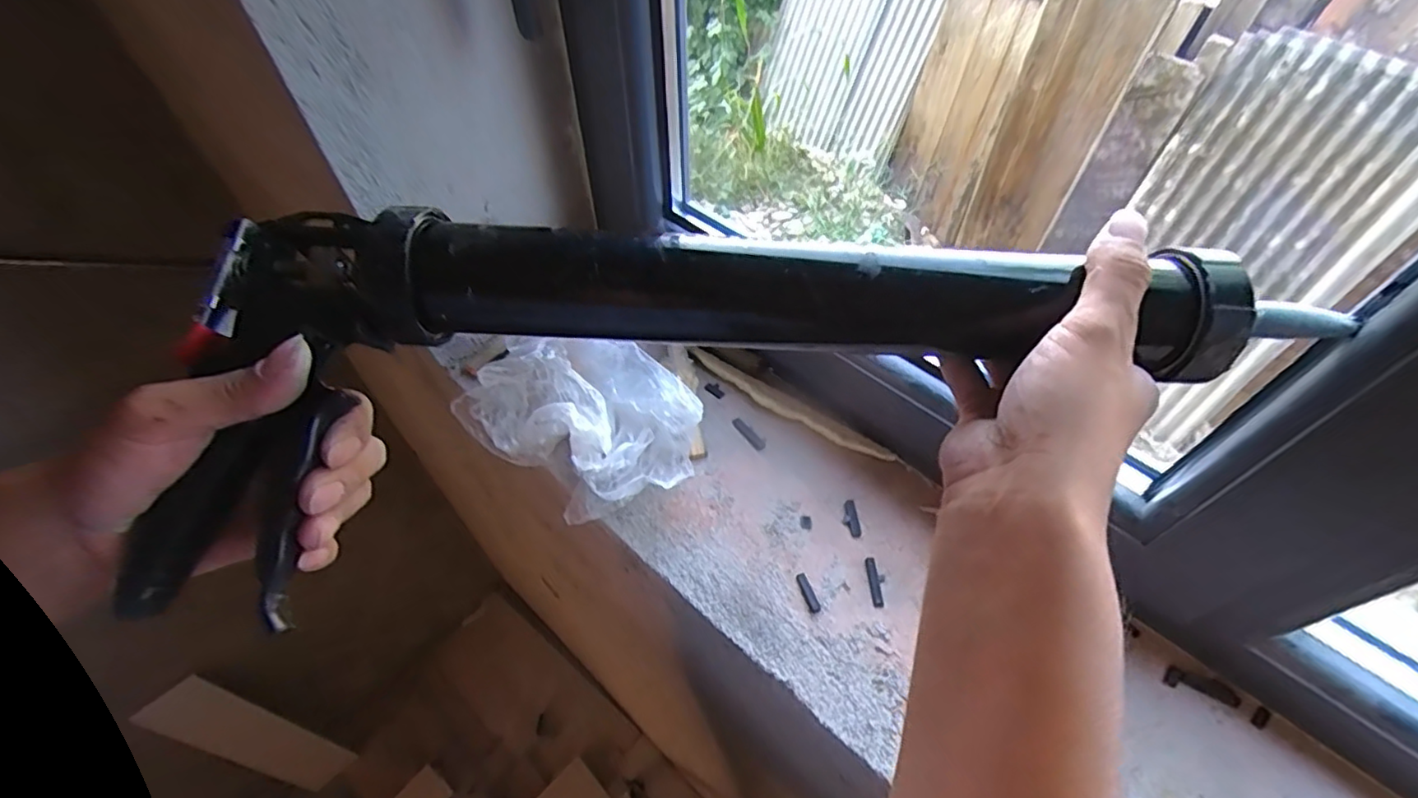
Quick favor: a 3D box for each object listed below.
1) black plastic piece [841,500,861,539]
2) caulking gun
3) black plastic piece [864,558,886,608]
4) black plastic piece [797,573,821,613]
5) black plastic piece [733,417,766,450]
[{"bbox_3d":[0.126,0.107,0.539,0.014,0.004,0.035,-6,53,-4],"label":"black plastic piece"},{"bbox_3d":[-0.004,-0.017,0.272,0.496,0.086,0.152,-5,53,0],"label":"caulking gun"},{"bbox_3d":[0.141,0.153,0.506,0.014,0.004,0.041,-4,53,-2],"label":"black plastic piece"},{"bbox_3d":[0.082,0.159,0.496,0.009,0.004,0.034,-16,55,-11],"label":"black plastic piece"},{"bbox_3d":[0.040,0.035,0.600,0.013,0.004,0.044,-32,59,-21],"label":"black plastic piece"}]

